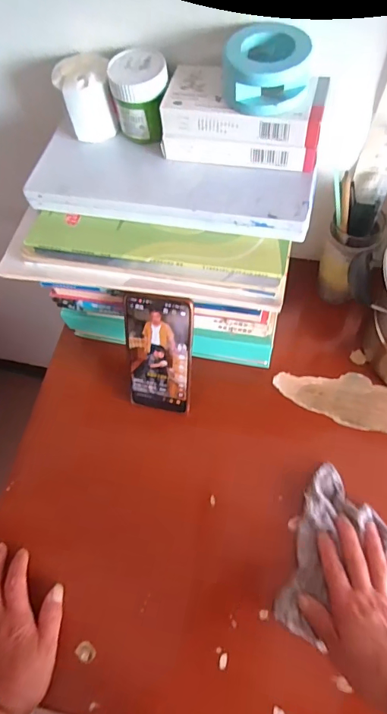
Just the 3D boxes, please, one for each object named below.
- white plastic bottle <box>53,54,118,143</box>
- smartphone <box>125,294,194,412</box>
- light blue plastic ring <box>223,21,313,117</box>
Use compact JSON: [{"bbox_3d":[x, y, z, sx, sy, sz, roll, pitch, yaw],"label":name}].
[{"bbox_3d":[-0.110,-0.266,0.440,0.055,0.061,0.054,-9,65,0],"label":"white plastic bottle"},{"bbox_3d":[-0.040,0.000,0.496,0.075,0.165,0.006,11,39,9],"label":"smartphone"},{"bbox_3d":[0.062,-0.247,0.365,0.071,0.040,0.061,5,65,6],"label":"light blue plastic ring"}]

